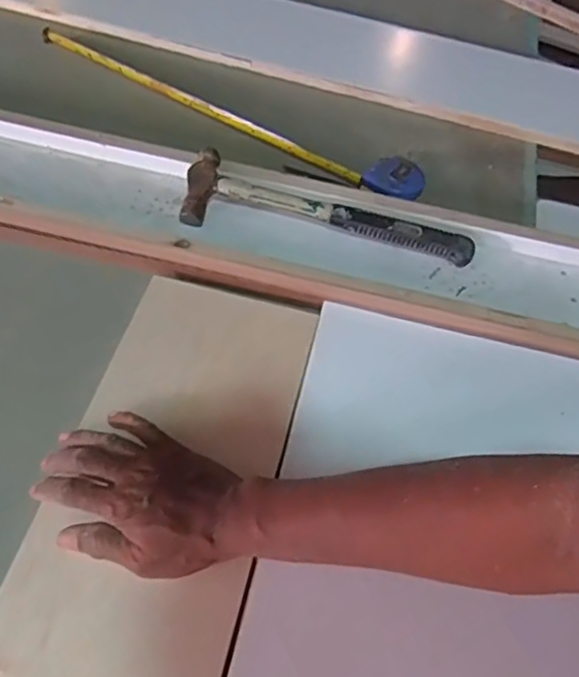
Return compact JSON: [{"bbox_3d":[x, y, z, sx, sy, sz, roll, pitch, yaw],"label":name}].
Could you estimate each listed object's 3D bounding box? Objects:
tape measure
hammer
[{"bbox_3d":[-0.096,-0.297,0.809,0.576,0.033,0.061,27,58,15],"label":"tape measure"},{"bbox_3d":[0.043,-0.132,0.673,0.317,0.034,0.082,13,55,5],"label":"hammer"}]

